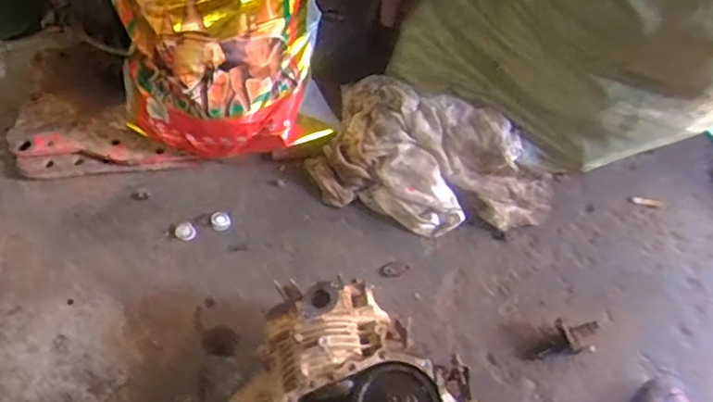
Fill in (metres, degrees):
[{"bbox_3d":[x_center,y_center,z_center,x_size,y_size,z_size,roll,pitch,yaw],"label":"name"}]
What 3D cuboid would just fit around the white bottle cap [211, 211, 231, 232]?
[{"bbox_3d":[-0.218,0.032,0.964,0.032,0.021,0.027,-3,57,-3],"label":"white bottle cap"}]

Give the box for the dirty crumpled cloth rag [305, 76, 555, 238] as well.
[{"bbox_3d":[0.121,-0.062,0.944,0.372,0.119,0.189,20,59,12],"label":"dirty crumpled cloth rag"}]

